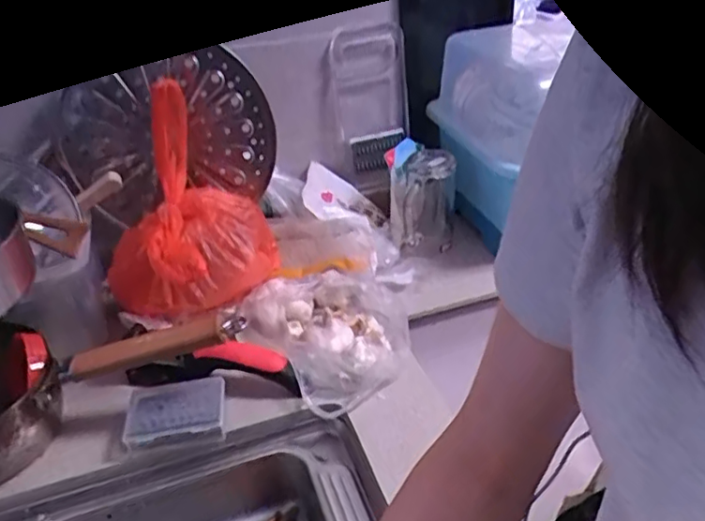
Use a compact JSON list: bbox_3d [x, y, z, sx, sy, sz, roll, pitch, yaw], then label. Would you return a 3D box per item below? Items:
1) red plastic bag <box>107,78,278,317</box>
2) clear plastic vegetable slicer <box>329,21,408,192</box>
[{"bbox_3d":[-0.192,-0.058,0.690,0.150,0.235,0.185,6,34,15],"label":"red plastic bag"},{"bbox_3d":[0.031,-0.221,0.878,0.102,0.230,0.022,-15,23,-16],"label":"clear plastic vegetable slicer"}]

